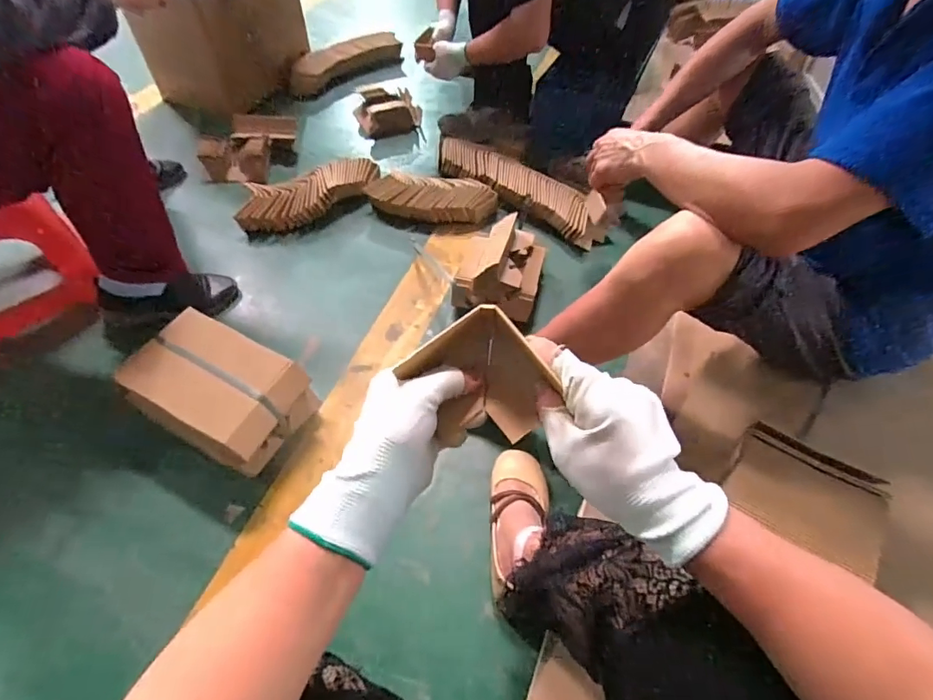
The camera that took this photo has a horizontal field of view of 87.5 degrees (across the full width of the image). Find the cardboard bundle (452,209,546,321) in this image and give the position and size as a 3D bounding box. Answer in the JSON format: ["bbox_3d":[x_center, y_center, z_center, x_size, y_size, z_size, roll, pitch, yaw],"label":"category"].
[{"bbox_3d":[0.068,-0.178,1.023,0.180,0.107,0.207,7,52,2],"label":"cardboard bundle"}]

